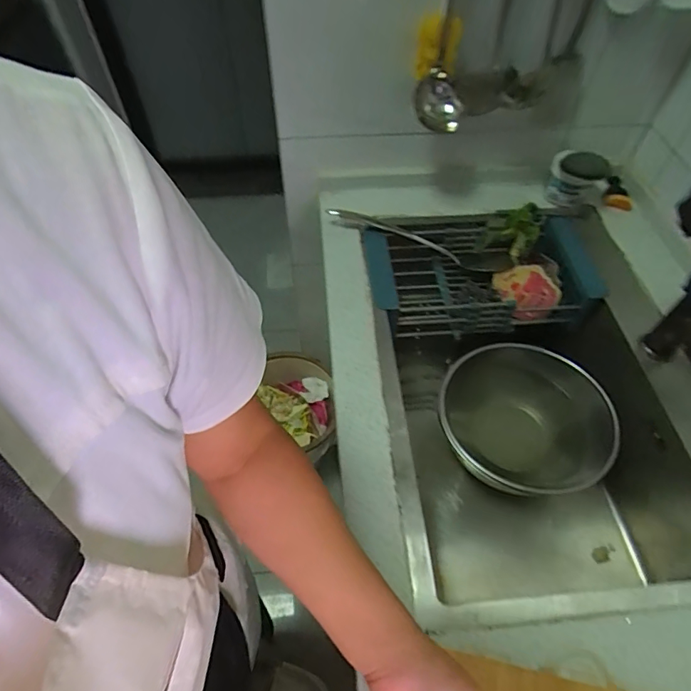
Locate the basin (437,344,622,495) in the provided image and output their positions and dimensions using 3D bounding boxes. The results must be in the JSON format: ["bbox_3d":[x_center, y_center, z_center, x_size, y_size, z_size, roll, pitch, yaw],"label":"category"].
[{"bbox_3d":[0.274,0.129,0.737,0.227,0.148,0.242,0,55,-1],"label":"basin"}]

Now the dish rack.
[{"bbox_3d":[0.234,-0.126,0.815,0.393,0.084,0.211,-3,55,-3],"label":"dish rack"}]

